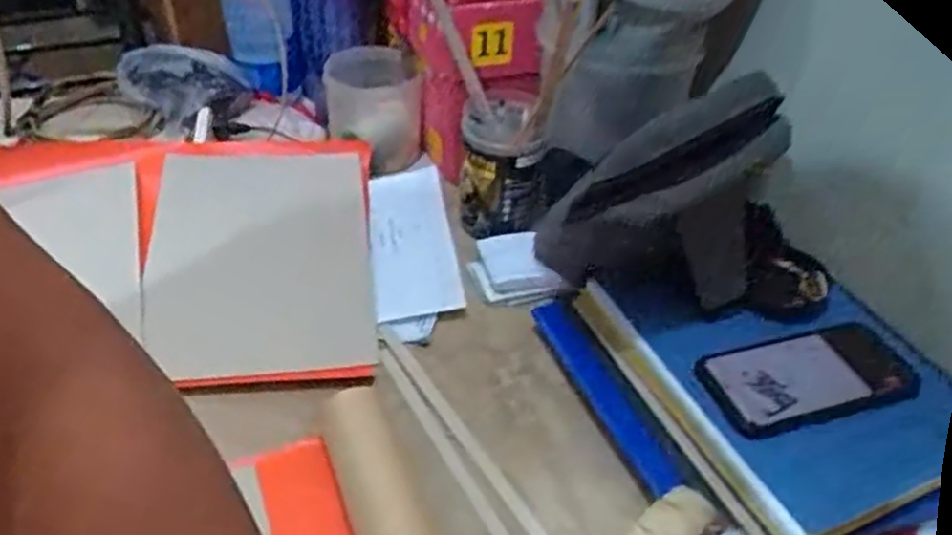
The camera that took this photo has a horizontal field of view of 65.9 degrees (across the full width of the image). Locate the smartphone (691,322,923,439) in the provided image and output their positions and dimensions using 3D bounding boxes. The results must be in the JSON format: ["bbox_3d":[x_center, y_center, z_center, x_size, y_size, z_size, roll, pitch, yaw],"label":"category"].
[{"bbox_3d":[0.265,0.087,0.591,0.162,0.016,0.081,-8,41,-13],"label":"smartphone"}]

